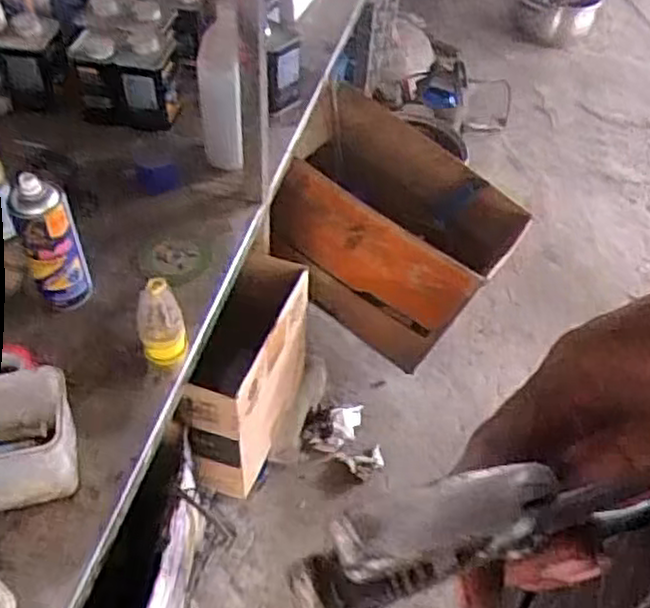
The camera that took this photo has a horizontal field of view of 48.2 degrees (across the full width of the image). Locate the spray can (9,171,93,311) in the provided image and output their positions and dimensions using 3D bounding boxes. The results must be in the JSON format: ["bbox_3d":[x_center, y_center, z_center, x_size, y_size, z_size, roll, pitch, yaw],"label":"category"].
[{"bbox_3d":[-0.322,-0.067,0.861,0.064,0.169,0.057,-16,53,-17],"label":"spray can"}]

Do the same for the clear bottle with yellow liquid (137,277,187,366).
[{"bbox_3d":[-0.188,0.028,0.839,0.053,0.108,0.053,-13,52,-16],"label":"clear bottle with yellow liquid"}]

